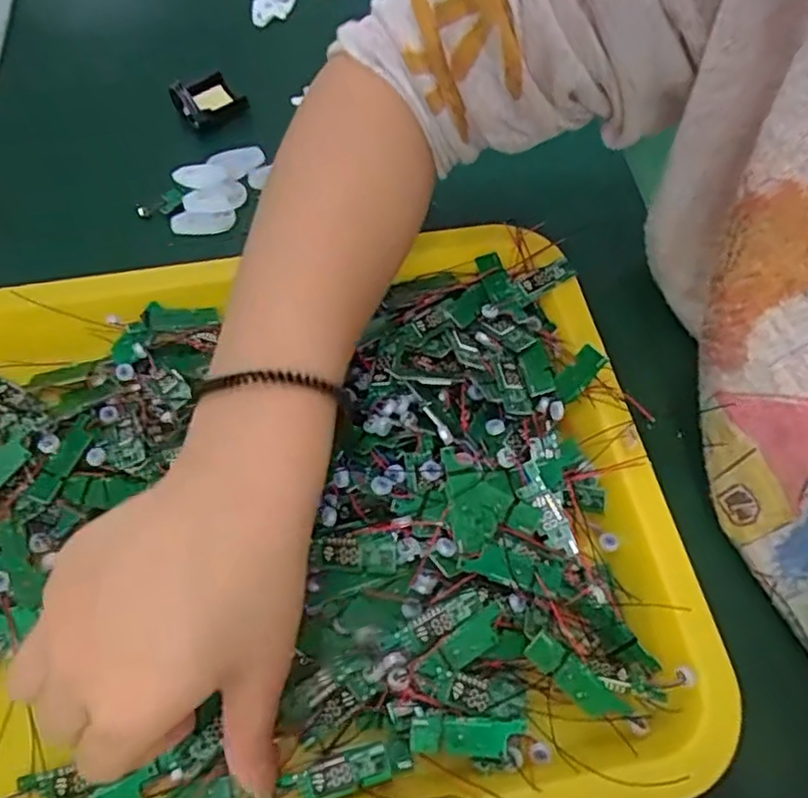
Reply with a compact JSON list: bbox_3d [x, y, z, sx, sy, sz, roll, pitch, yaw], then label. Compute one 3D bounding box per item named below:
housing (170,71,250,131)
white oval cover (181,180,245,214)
[{"bbox_3d":[-0.124,-0.190,0.428,0.040,0.020,0.036,-38,67,-20],"label":"housing"},{"bbox_3d":[-0.109,-0.116,0.389,0.035,0.009,0.018,-18,62,-11],"label":"white oval cover"}]

